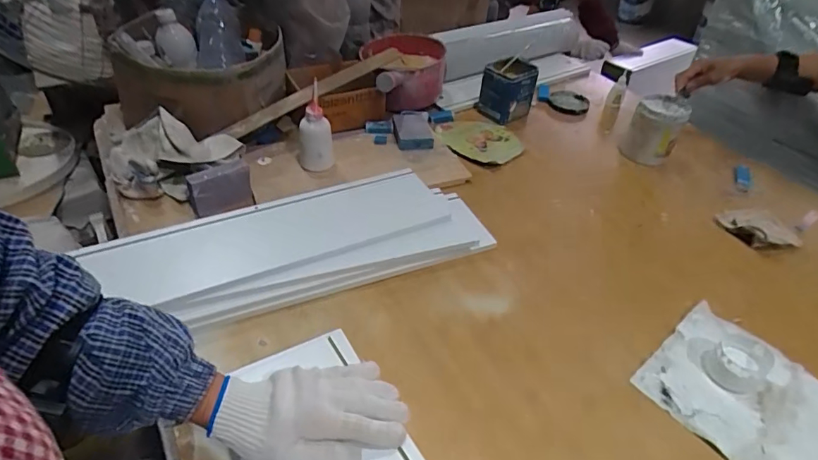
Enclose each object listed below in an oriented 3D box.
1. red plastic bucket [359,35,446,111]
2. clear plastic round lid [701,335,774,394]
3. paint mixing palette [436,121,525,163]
[{"bbox_3d":[-0.014,-0.368,1.131,0.193,0.134,0.163,4,41,-1],"label":"red plastic bucket"},{"bbox_3d":[0.426,0.170,0.618,0.070,0.041,0.065,3,41,-2],"label":"clear plastic round lid"},{"bbox_3d":[0.155,-0.201,1.047,0.191,0.017,0.134,28,46,24],"label":"paint mixing palette"}]

